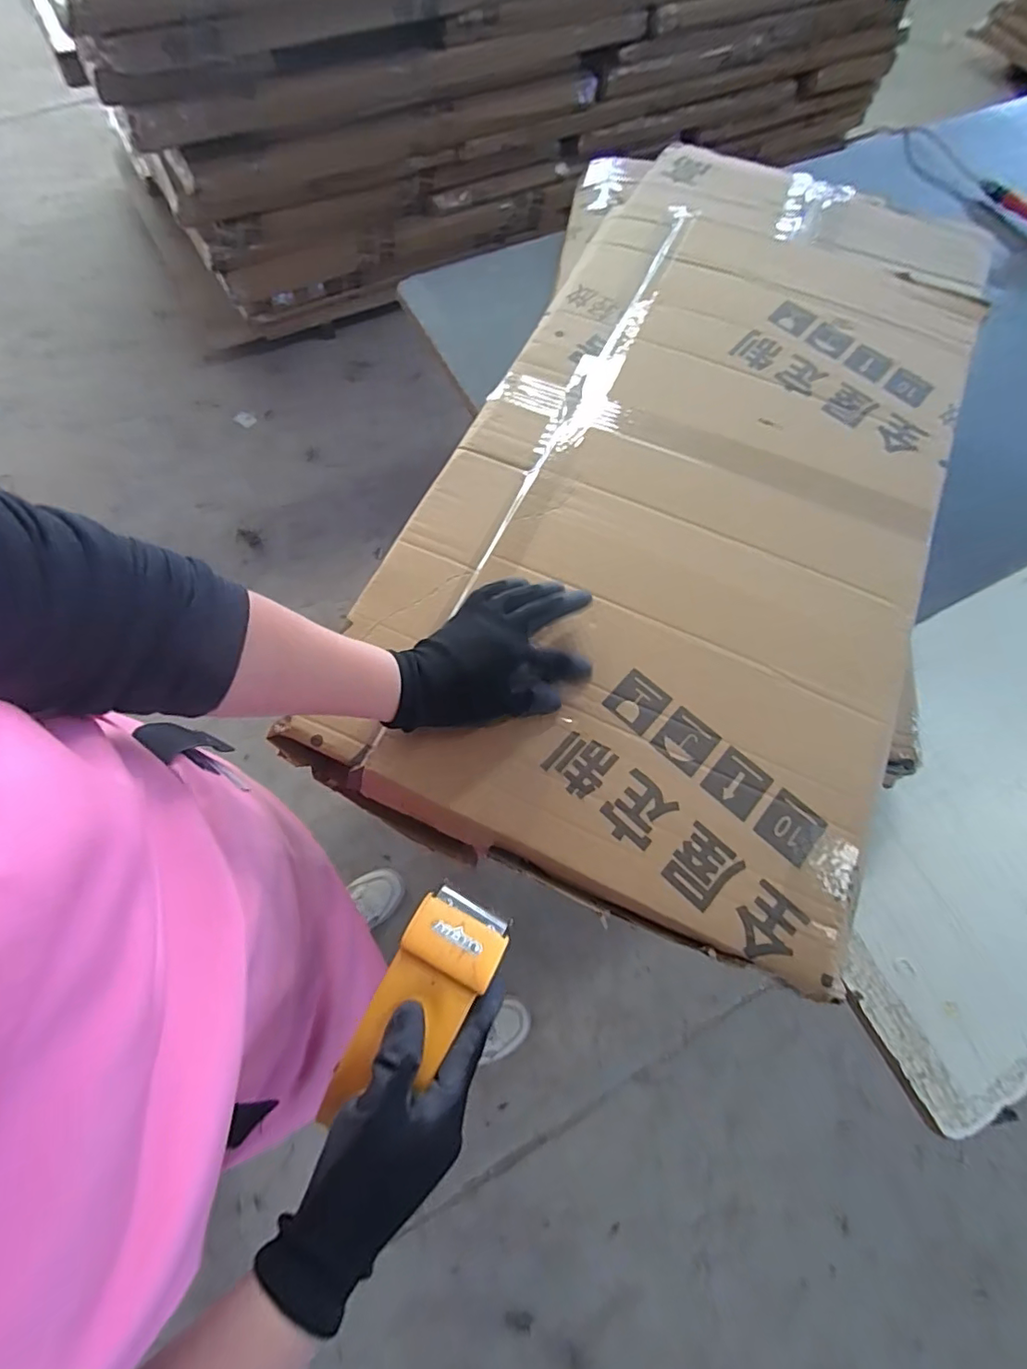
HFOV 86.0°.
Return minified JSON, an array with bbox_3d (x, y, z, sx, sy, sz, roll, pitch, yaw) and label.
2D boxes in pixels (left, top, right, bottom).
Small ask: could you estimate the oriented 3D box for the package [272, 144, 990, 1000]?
[{"bbox_3d":[0.192,-0.237,0.558,0.447,0.042,0.887,22,70,8],"label":"package"}]

